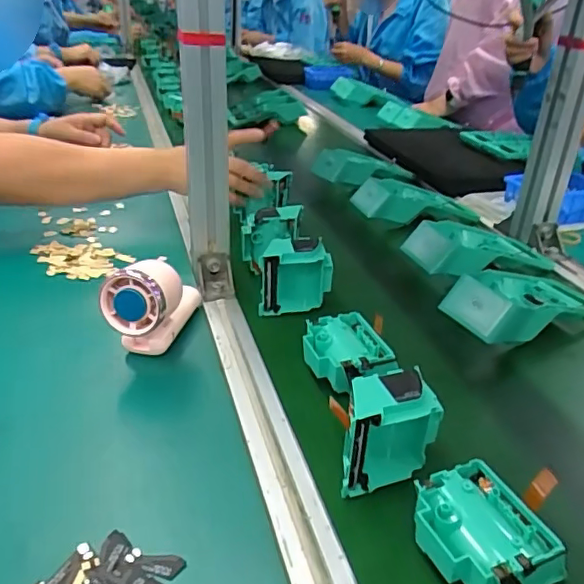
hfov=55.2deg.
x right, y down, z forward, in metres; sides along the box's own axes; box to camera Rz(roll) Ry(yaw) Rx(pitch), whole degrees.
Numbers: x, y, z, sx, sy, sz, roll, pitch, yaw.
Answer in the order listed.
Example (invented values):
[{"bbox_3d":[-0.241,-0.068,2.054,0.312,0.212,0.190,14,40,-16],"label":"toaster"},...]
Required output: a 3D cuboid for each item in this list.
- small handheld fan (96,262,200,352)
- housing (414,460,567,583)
[{"bbox_3d":[-0.129,0.005,0.528,0.055,0.087,0.112,9,30,8],"label":"small handheld fan"},{"bbox_3d":[0.114,0.151,0.345,0.070,0.041,0.079,-12,33,-26],"label":"housing"}]

